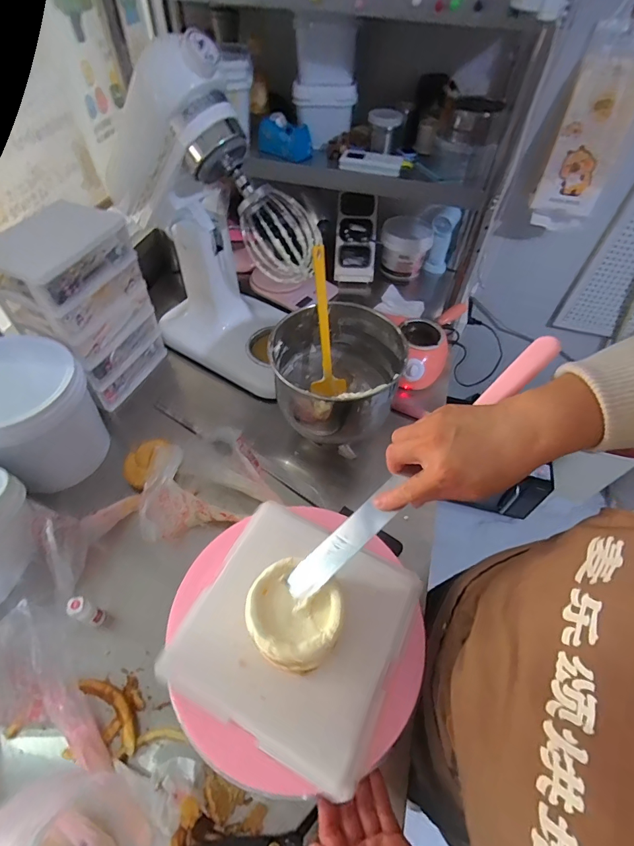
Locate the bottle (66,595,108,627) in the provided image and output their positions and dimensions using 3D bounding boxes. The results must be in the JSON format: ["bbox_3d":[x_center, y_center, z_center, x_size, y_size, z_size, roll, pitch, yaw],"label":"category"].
[{"bbox_3d":[-0.314,0.259,0.552,0.029,0.078,0.024,21,54,13],"label":"bottle"}]

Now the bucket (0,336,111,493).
[{"bbox_3d":[-0.471,-0.012,0.666,0.188,0.174,0.196,1,52,-2],"label":"bucket"}]

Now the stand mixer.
[{"bbox_3d":[-0.193,-0.353,0.747,0.389,0.483,0.210,30,57,19],"label":"stand mixer"}]

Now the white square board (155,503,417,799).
[{"bbox_3d":[-0.019,0.223,0.452,0.224,0.028,0.225,24,55,15],"label":"white square board"}]

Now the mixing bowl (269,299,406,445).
[{"bbox_3d":[0.027,-0.072,0.718,0.213,0.184,0.214,1,52,-2],"label":"mixing bowl"}]

